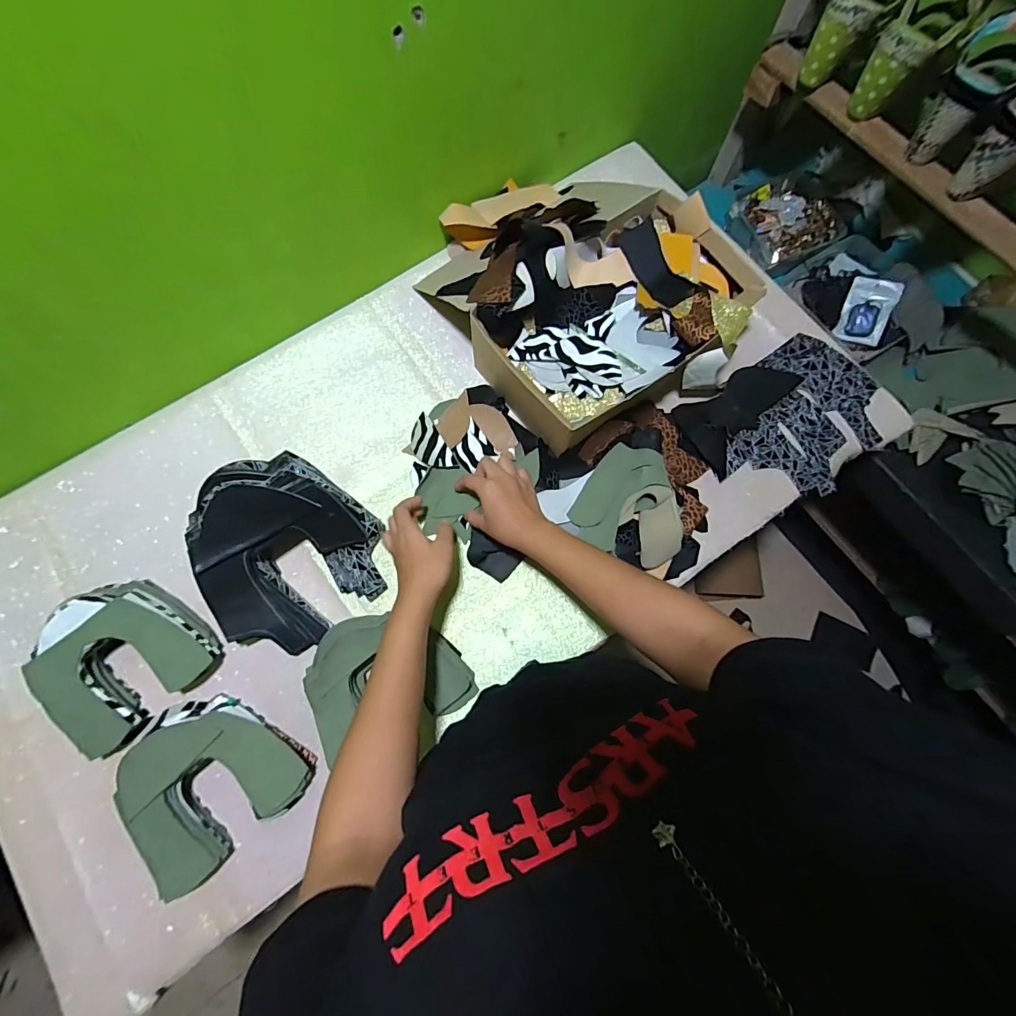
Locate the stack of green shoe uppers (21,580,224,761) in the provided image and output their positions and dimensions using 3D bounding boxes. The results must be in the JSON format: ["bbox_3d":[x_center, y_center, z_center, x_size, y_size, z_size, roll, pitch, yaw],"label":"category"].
[{"bbox_3d":[-0.445,0.172,0.512,0.165,0.064,0.152,-42,79,-11],"label":"stack of green shoe uppers"}]

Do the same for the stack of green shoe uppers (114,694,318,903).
[{"bbox_3d":[-0.326,0.286,0.480,0.170,0.062,0.169,-38,78,-10],"label":"stack of green shoe uppers"}]

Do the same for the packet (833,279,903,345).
[{"bbox_3d":[0.590,-0.323,0.738,0.068,0.017,0.101,24,106,25],"label":"packet"}]

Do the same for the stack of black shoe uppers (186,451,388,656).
[{"bbox_3d":[-0.264,0.043,0.534,0.192,0.094,0.219,-27,76,-8],"label":"stack of black shoe uppers"}]

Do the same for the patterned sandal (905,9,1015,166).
[{"bbox_3d":[0.538,-0.484,0.528,0.078,0.131,0.066,40,78,10],"label":"patterned sandal"}]

